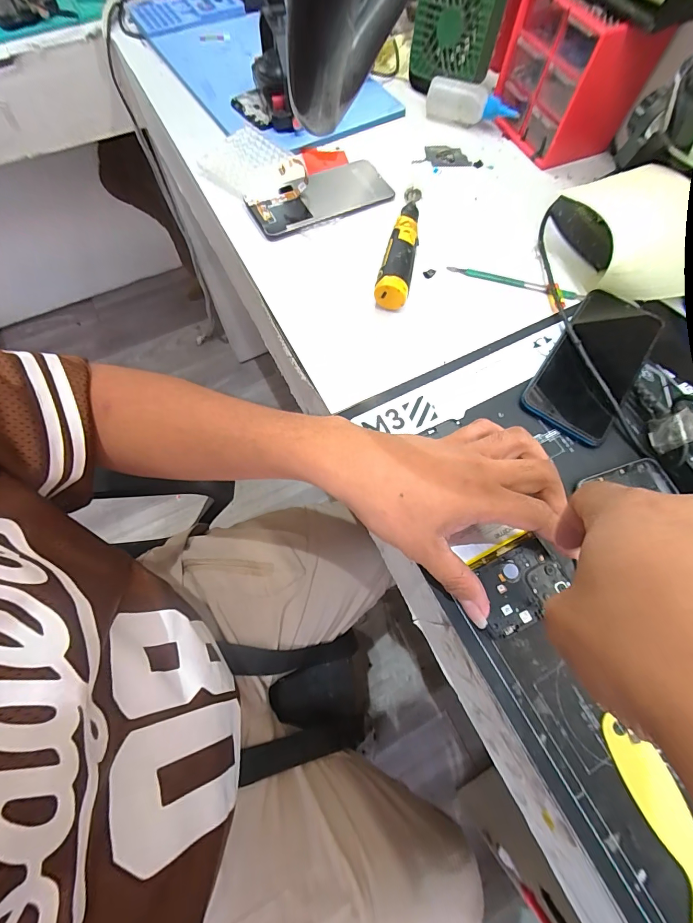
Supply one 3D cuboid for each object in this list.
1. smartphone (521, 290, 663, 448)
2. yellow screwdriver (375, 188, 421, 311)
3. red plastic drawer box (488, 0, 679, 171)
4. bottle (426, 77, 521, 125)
[{"bbox_3d":[0.225,-0.091,0.345,0.071,0.015,0.159,34,72,11],"label":"smartphone"},{"bbox_3d":[0.061,-0.230,0.393,0.030,0.029,0.168,13,69,3],"label":"yellow screwdriver"},{"bbox_3d":[0.246,-0.442,0.435,0.081,0.120,0.147,-24,71,-10],"label":"red plastic drawer box"},{"bbox_3d":[0.161,-0.460,0.488,0.112,0.038,0.032,14,69,4],"label":"bottle"}]

